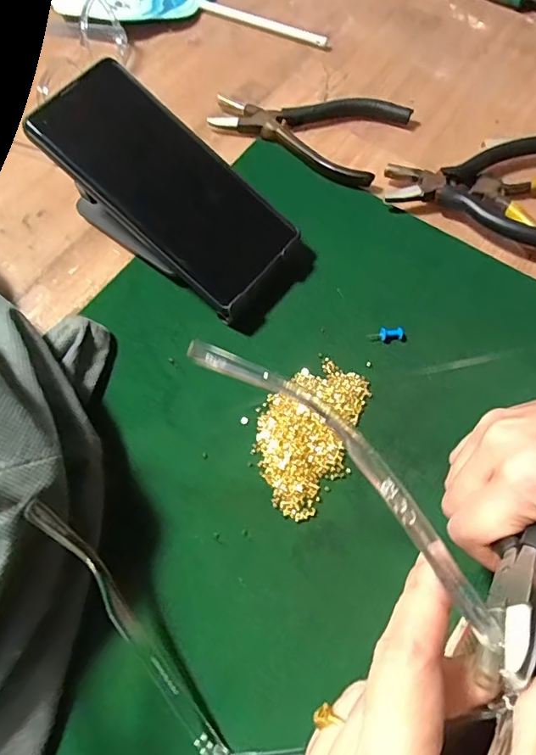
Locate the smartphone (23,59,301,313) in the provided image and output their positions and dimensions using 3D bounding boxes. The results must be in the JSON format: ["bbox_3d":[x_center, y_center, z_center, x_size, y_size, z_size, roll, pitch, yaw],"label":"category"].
[{"bbox_3d":[-0.062,-0.120,0.303,0.162,0.011,0.076,42,74,-3],"label":"smartphone"}]

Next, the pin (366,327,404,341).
[{"bbox_3d":[0.072,-0.026,0.303,0.022,0.008,0.007,-4,67,1],"label":"pin"}]

